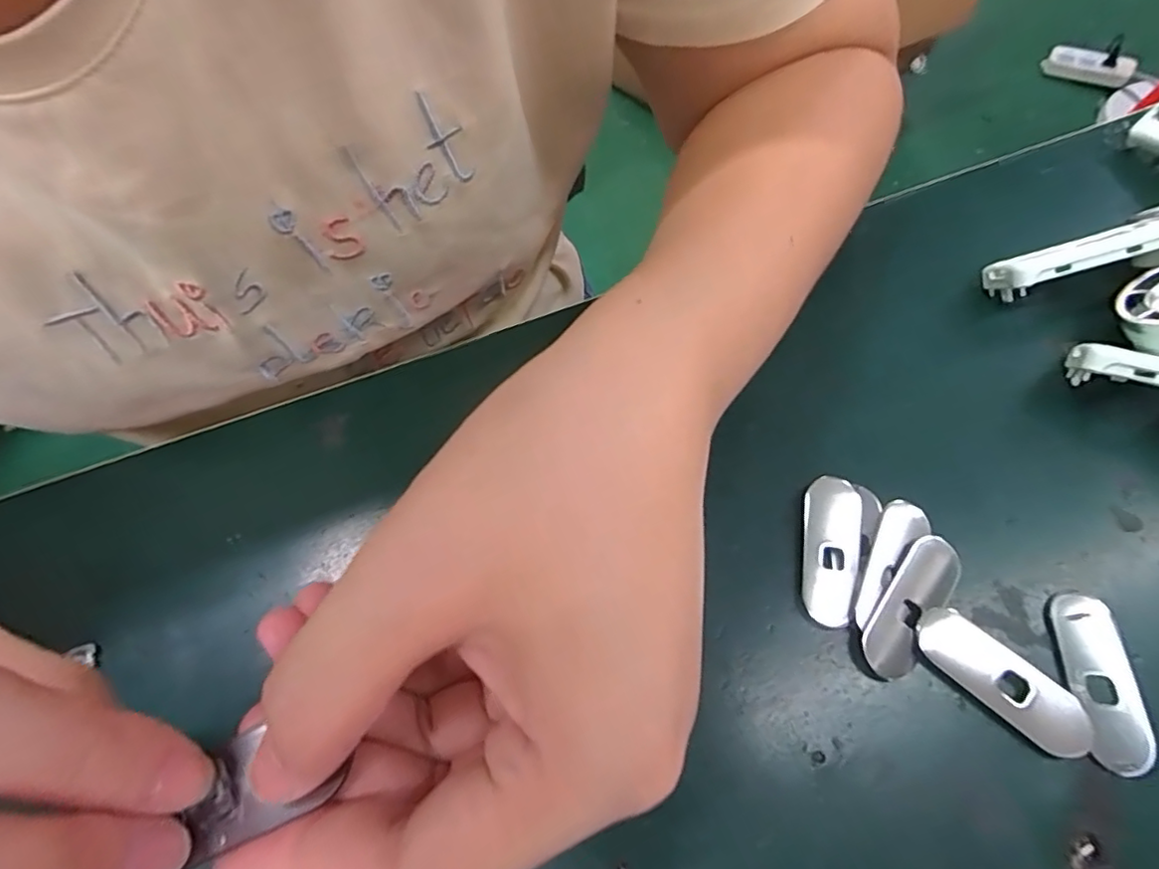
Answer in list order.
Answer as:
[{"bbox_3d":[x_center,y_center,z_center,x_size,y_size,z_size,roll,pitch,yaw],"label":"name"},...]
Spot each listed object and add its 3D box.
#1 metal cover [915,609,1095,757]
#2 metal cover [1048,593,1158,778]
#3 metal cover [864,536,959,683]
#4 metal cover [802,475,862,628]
[{"bbox_3d":[0.129,0.074,0.175,0.050,0.004,0.020,40,73,21],"label":"metal cover"},{"bbox_3d":[0.158,0.074,0.173,0.018,0.004,0.049,3,64,6],"label":"metal cover"},{"bbox_3d":[0.108,0.055,0.186,0.016,0.005,0.050,33,70,18],"label":"metal cover"},{"bbox_3d":[0.086,0.039,0.197,0.019,0.005,0.050,11,65,9],"label":"metal cover"}]

